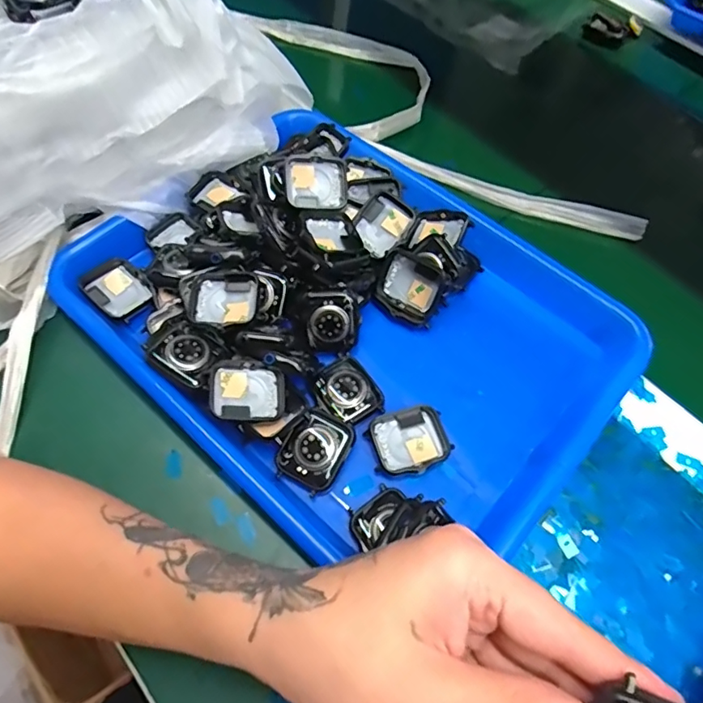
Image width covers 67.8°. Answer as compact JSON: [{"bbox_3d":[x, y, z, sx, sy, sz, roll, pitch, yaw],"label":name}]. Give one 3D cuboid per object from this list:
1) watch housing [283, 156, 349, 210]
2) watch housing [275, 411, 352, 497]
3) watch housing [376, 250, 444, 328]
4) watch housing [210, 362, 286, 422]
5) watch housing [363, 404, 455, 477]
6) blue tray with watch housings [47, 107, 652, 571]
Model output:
[{"bbox_3d":[-0.024,-0.116,0.361,0.043,0.006,0.036,-5,92,-14],"label":"watch housing"},{"bbox_3d":[-0.021,0.058,0.305,0.035,0.009,0.043,30,78,7],"label":"watch housing"},{"bbox_3d":[0.038,-0.042,0.355,0.043,0.037,0.010,37,27,5],"label":"watch housing"},{"bbox_3d":[-0.061,0.025,0.308,0.043,0.008,0.034,9,60,-19],"label":"watch housing"},{"bbox_3d":[0.035,0.054,0.316,0.046,0.008,0.038,-15,62,-10],"label":"watch housing"},{"bbox_3d":[-0.002,-0.028,0.344,0.328,0.054,0.254,38,66,18],"label":"blue tray with watch housings"}]

